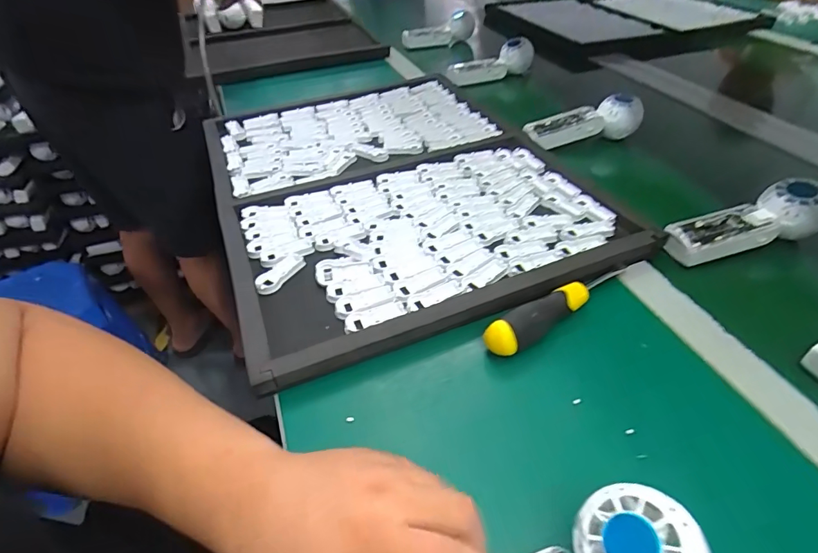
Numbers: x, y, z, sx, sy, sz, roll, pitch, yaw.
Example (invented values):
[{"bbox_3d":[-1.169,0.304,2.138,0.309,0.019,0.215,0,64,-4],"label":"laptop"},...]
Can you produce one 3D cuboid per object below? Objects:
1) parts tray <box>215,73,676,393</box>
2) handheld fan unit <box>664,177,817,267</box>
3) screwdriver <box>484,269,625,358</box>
[{"bbox_3d":[-0.037,-0.128,0.612,0.420,0.025,0.553,-18,46,-16],"label":"parts tray"},{"bbox_3d":[0.357,-0.058,0.492,0.167,0.061,0.052,-11,44,-9],"label":"handheld fan unit"},{"bbox_3d":[0.140,0.027,0.426,0.164,0.026,0.027,-26,48,-22],"label":"screwdriver"}]

